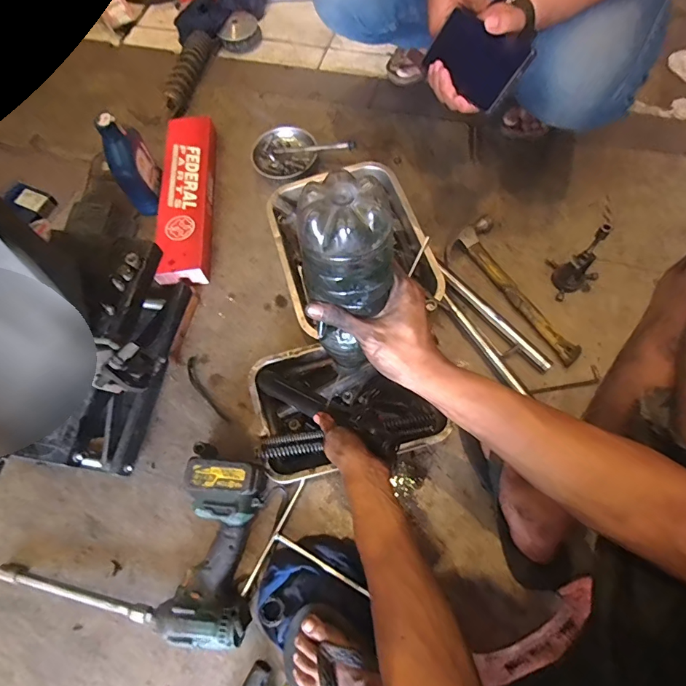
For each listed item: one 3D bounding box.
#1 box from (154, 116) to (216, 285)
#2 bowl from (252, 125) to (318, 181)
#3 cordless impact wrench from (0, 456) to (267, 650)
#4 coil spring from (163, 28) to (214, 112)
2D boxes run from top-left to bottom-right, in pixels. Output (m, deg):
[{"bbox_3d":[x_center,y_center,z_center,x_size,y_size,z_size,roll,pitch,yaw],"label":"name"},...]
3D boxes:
[{"bbox_3d":[-0.343,-0.327,0.925,0.115,0.056,0.451,-7,67,3],"label":"box"},{"bbox_3d":[-0.132,-0.430,0.962,0.144,0.044,0.144,-2,63,3],"label":"bowl"},{"bbox_3d":[-0.328,0.296,0.642,0.409,0.085,0.256,1,67,6],"label":"cordless impact wrench"},{"bbox_3d":[-0.403,-0.713,1.104,0.059,0.068,0.280,6,68,7],"label":"coil spring"}]

